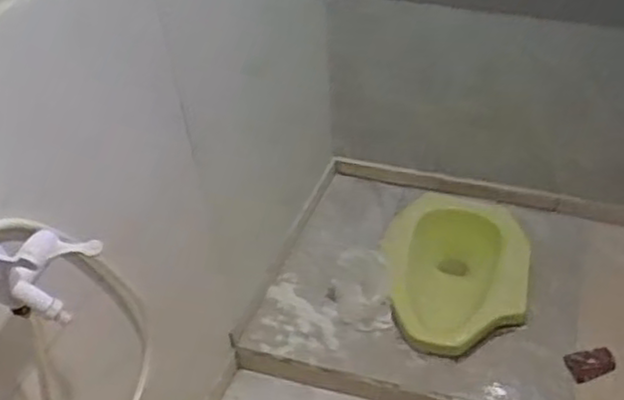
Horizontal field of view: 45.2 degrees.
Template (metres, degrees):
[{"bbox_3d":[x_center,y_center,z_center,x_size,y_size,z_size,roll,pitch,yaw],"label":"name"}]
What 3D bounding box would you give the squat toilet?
[{"bbox_3d":[0.366,0.190,1.923,0.367,0.136,0.502,8,47,11],"label":"squat toilet"}]

